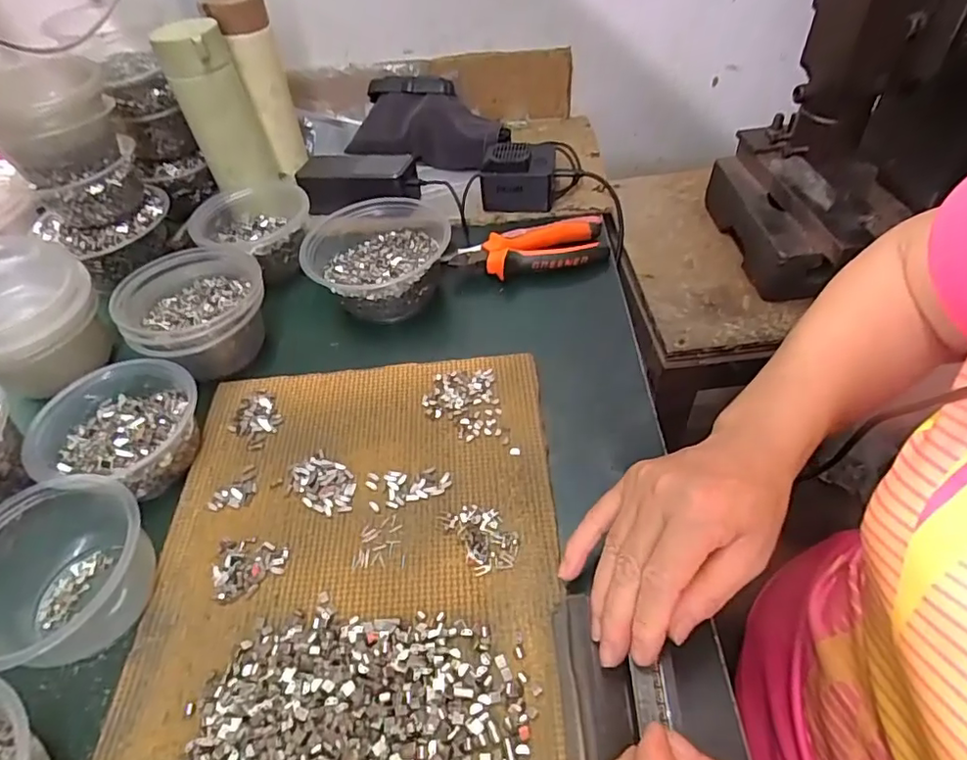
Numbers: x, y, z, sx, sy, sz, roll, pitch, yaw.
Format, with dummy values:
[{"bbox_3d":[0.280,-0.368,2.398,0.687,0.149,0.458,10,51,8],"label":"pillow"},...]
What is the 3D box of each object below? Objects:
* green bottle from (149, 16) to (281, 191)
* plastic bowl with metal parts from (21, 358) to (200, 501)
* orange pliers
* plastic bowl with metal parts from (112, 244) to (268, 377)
[{"bbox_3d":[-0.274,-0.278,0.578,0.064,0.147,0.063,-7,48,0],"label":"green bottle"},{"bbox_3d":[-0.272,0.037,0.425,0.105,0.052,0.096,-3,48,4],"label":"plastic bowl with metal parts"},{"bbox_3d":[0.042,-0.129,0.568,0.155,0.033,0.071,-7,48,0],"label":"orange pliers"},{"bbox_3d":[-0.245,-0.058,0.493,0.115,0.069,0.108,-3,48,4],"label":"plastic bowl with metal parts"}]

